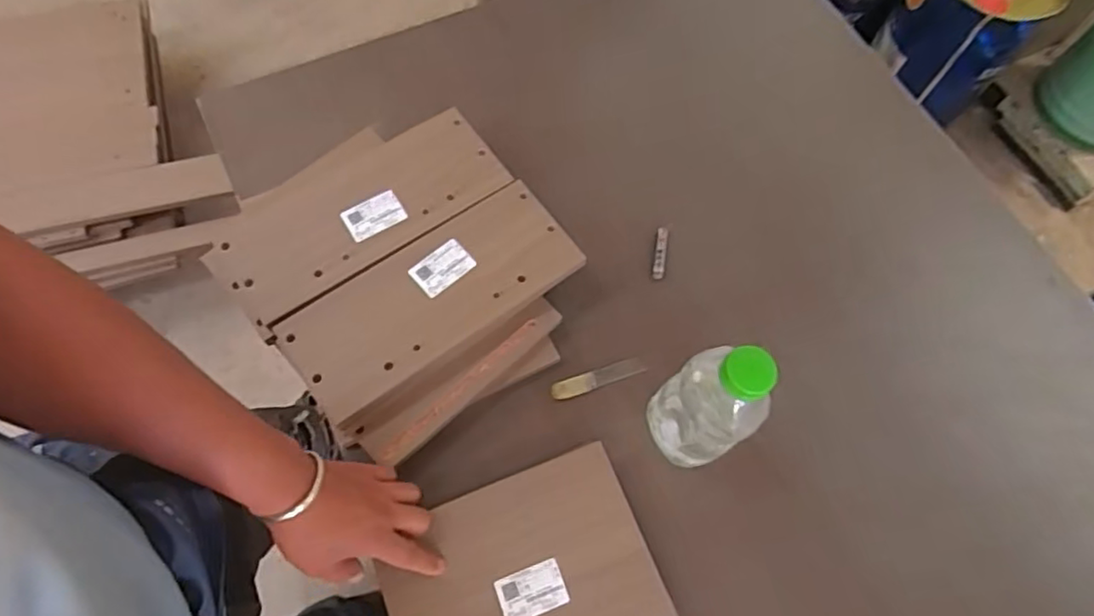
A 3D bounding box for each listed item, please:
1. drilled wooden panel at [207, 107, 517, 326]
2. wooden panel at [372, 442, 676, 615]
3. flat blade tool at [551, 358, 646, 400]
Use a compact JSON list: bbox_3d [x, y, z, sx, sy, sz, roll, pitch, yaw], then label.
[{"bbox_3d":[-0.201,-0.107,0.682,0.305,0.013,0.130,-34,73,-15],"label":"drilled wooden panel"},{"bbox_3d":[-0.022,0.249,0.574,0.231,0.009,0.179,-21,70,-10],"label":"wooden panel"},{"bbox_3d":[0.056,0.076,0.687,0.105,0.007,0.021,-17,70,-9],"label":"flat blade tool"}]

